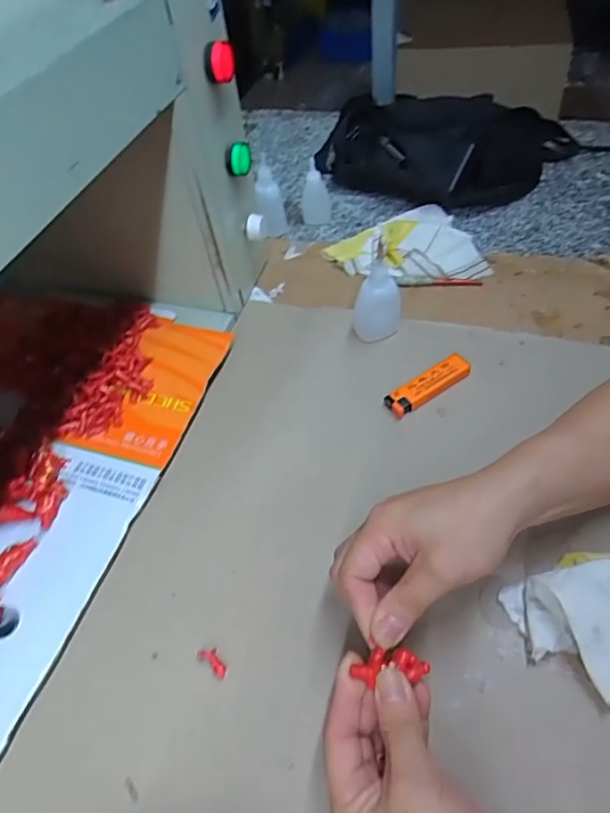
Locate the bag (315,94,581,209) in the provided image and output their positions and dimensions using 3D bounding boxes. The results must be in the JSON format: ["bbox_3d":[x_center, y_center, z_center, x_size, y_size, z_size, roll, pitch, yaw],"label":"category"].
[{"bbox_3d":[0.184,-0.341,0.679,0.292,0.058,0.212,16,55,18],"label":"bag"}]

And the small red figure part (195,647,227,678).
[{"bbox_3d":[-0.060,0.167,0.342,0.023,0.009,0.011,30,60,22],"label":"small red figure part"}]

